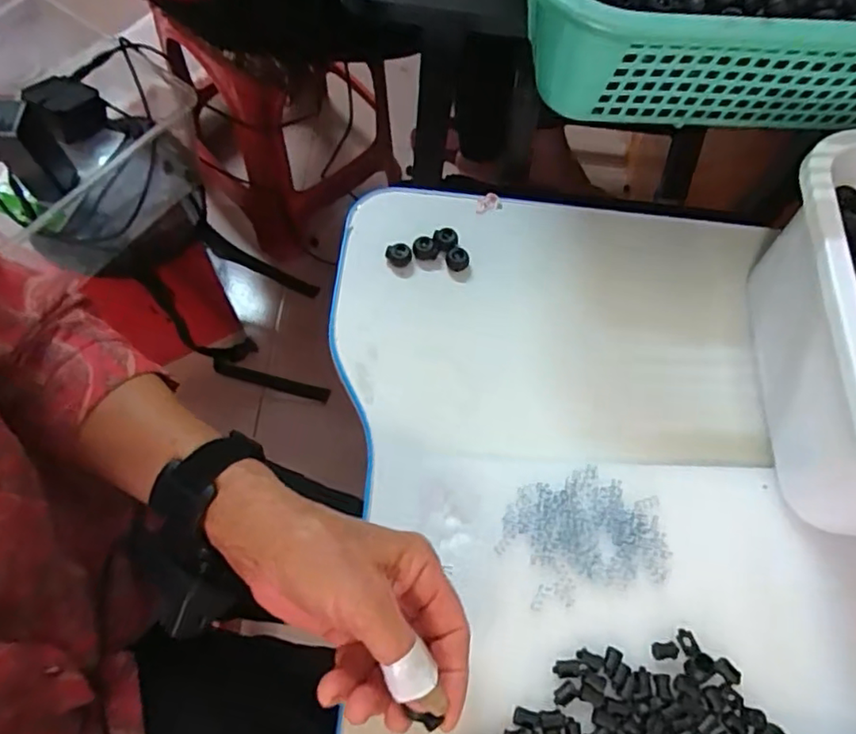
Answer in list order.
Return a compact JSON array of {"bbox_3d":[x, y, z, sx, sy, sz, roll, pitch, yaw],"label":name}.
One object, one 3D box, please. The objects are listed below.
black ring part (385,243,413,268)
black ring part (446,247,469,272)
[{"bbox_3d":[-0.022,-0.087,0.463,0.018,0.011,0.017,1,67,-3],"label":"black ring part"},{"bbox_3d":[0.022,-0.081,0.467,0.017,0.016,0.014,7,67,-1],"label":"black ring part"}]

